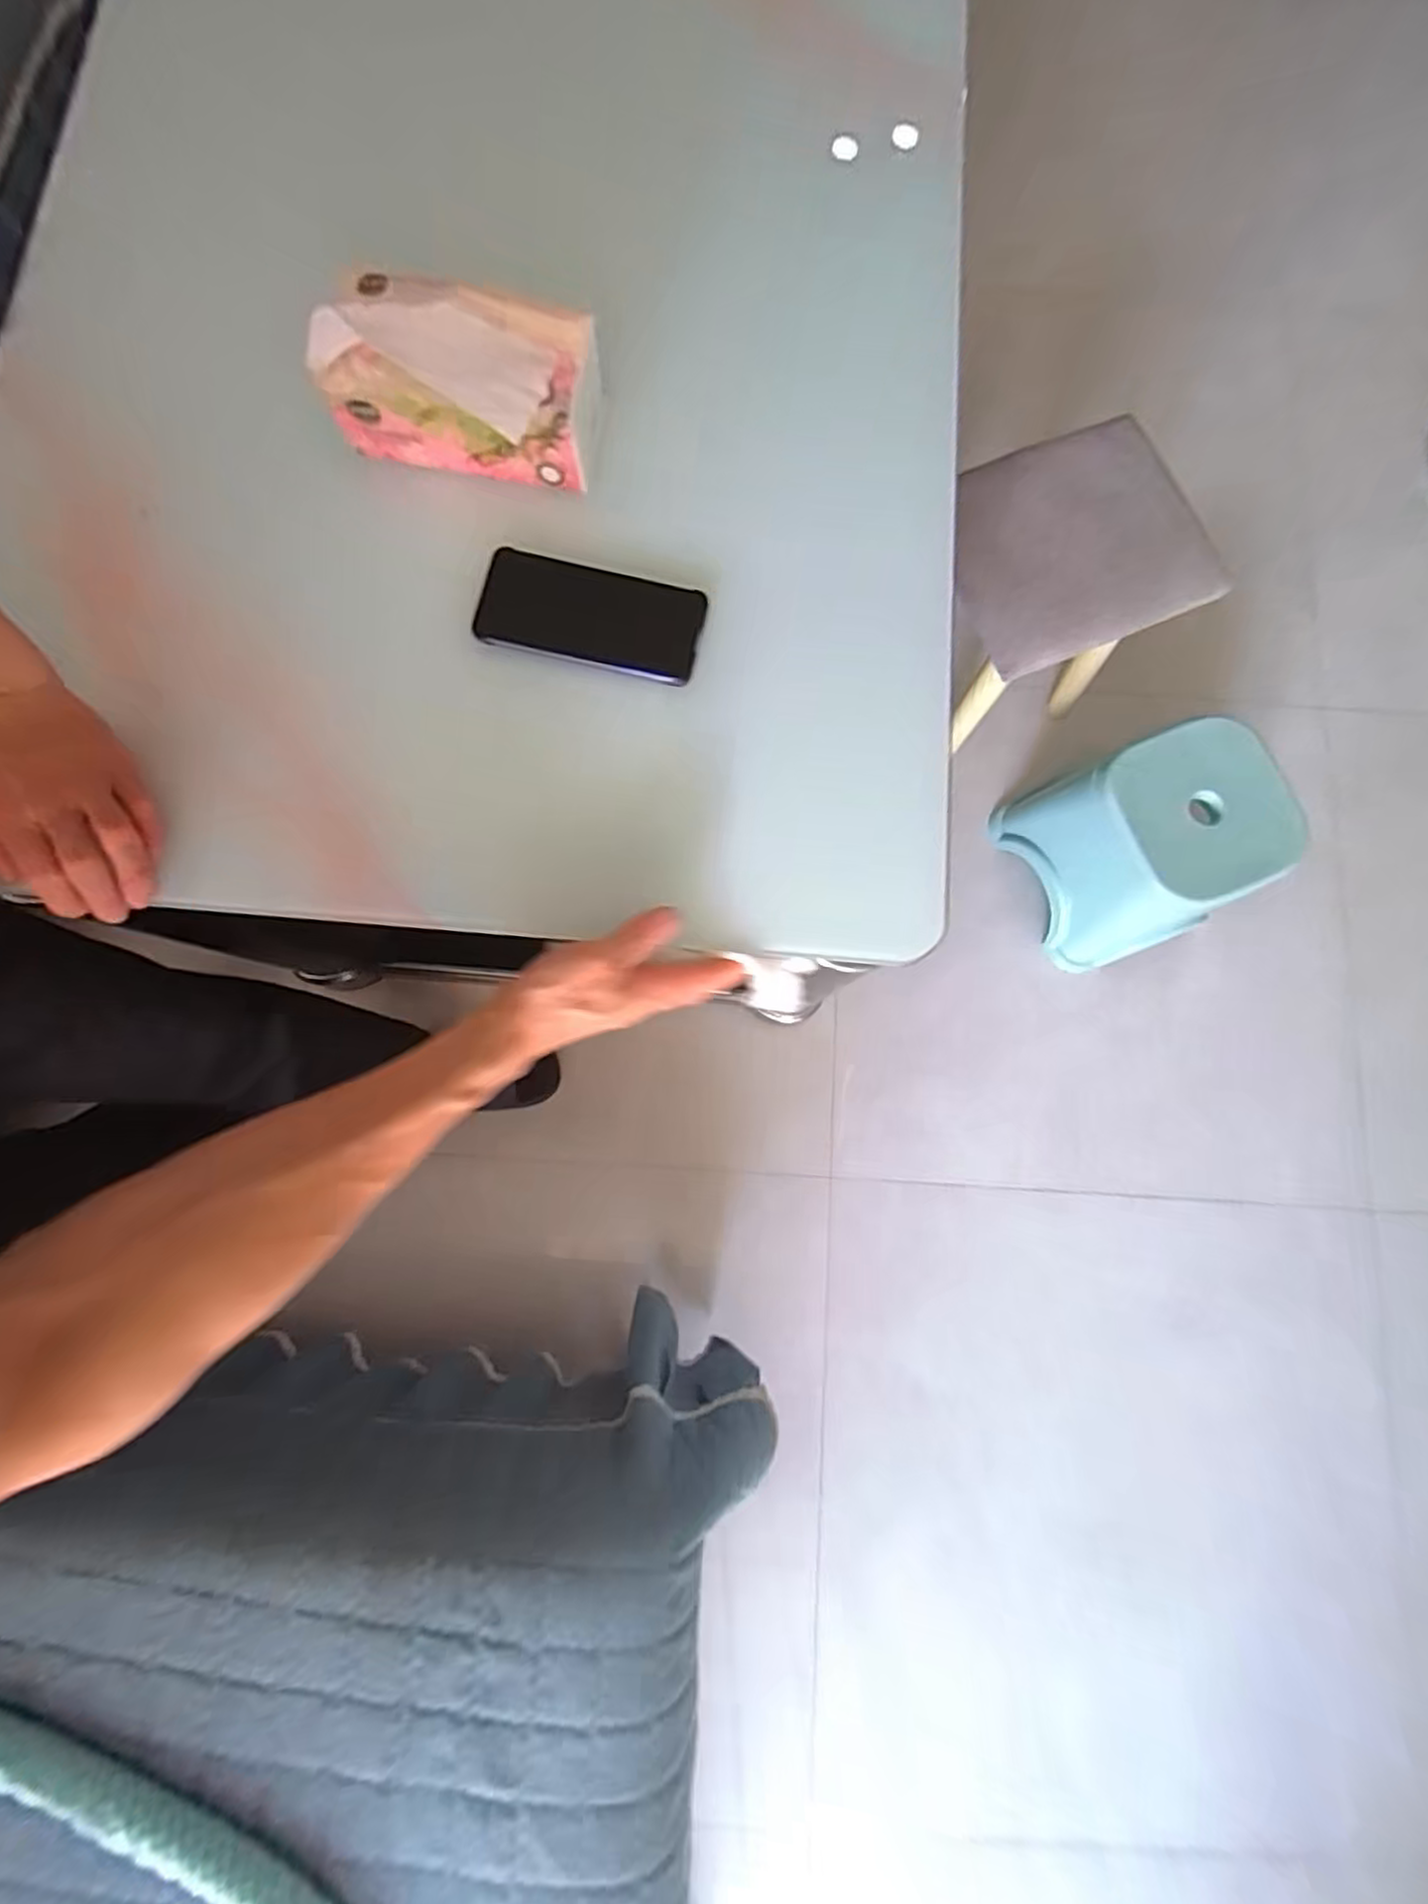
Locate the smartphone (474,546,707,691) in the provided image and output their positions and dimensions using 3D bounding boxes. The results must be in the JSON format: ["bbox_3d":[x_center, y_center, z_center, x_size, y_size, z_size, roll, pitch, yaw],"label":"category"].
[{"bbox_3d":[-0.091,-0.249,0.522,0.162,0.014,0.078,12,81,1],"label":"smartphone"}]

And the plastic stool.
[{"bbox_3d":[0.598,-0.147,0.994,0.249,0.276,0.266,-21,82,-4],"label":"plastic stool"}]

